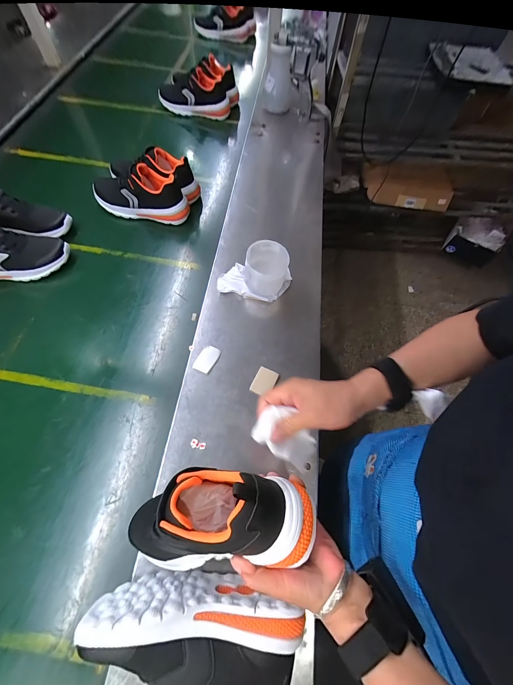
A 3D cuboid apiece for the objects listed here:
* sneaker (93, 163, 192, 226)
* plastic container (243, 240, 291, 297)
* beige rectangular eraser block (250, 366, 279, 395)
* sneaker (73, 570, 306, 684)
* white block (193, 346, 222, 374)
[{"bbox_3d":[-0.326,-0.404,0.725,0.275,0.129,0.099,17,64,5],"label":"sneaker"},{"bbox_3d":[0.020,-0.158,0.604,0.088,0.098,0.095,1,64,-2],"label":"plastic container"},{"bbox_3d":[0.016,0.077,0.531,0.039,0.008,0.054,25,66,9],"label":"beige rectangular eraser block"},{"bbox_3d":[-0.074,0.361,0.329,0.244,0.110,0.114,5,64,-1],"label":"sneaker"},{"bbox_3d":[-0.099,0.033,0.544,0.037,0.009,0.058,22,65,8],"label":"white block"}]

